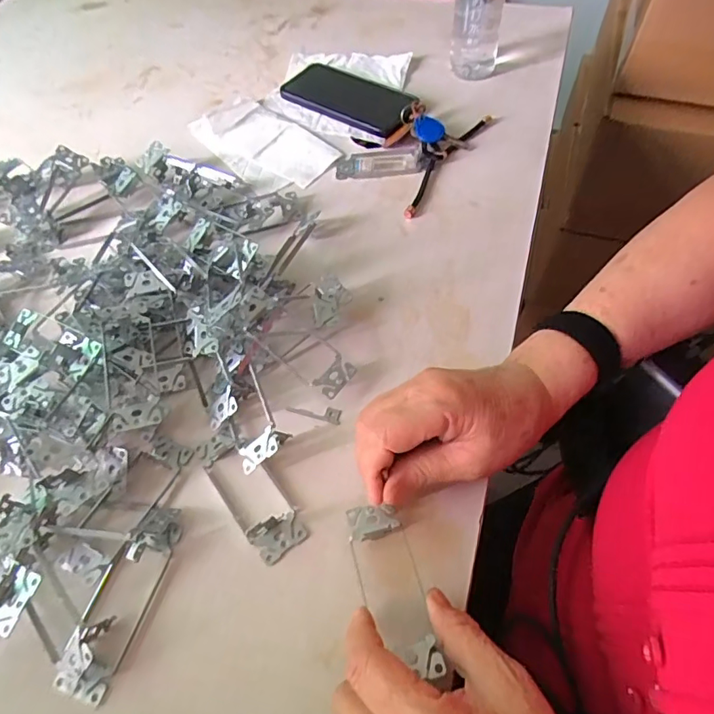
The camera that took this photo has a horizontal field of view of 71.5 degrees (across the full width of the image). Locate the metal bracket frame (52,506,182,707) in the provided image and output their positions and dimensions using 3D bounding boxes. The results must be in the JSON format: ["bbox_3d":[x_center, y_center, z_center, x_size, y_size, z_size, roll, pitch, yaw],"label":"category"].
[{"bbox_3d":[-0.149,0.146,0.308,0.035,0.019,0.113,12,59,11],"label":"metal bracket frame"}]

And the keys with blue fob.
[{"bbox_3d":[0.099,-0.216,0.535,0.097,0.031,0.165,1,57,4],"label":"keys with blue fob"}]

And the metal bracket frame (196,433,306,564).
[{"bbox_3d":[-0.076,0.090,0.345,0.038,0.016,0.103,-34,61,-18],"label":"metal bracket frame"}]

